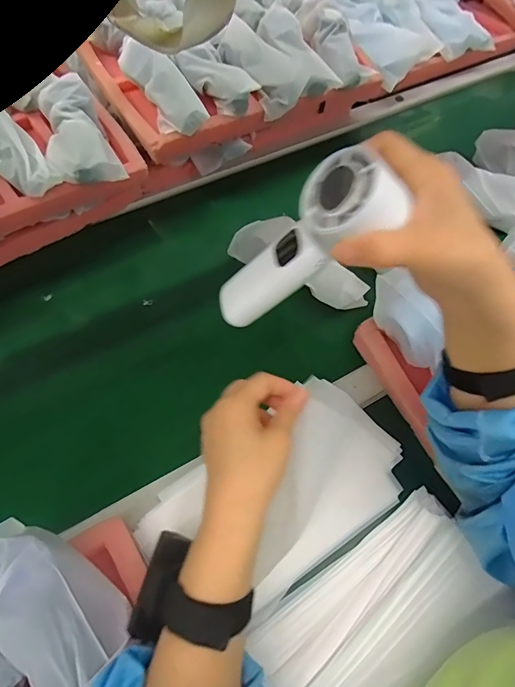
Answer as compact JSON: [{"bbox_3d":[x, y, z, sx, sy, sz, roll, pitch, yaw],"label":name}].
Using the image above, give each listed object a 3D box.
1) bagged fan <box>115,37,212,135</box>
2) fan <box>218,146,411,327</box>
[{"bbox_3d":[-0.137,-0.358,0.584,0.052,0.058,0.186,-34,74,-20],"label":"bagged fan"},{"bbox_3d":[0.030,-0.060,0.289,0.047,0.150,0.042,20,49,-30],"label":"fan"}]

